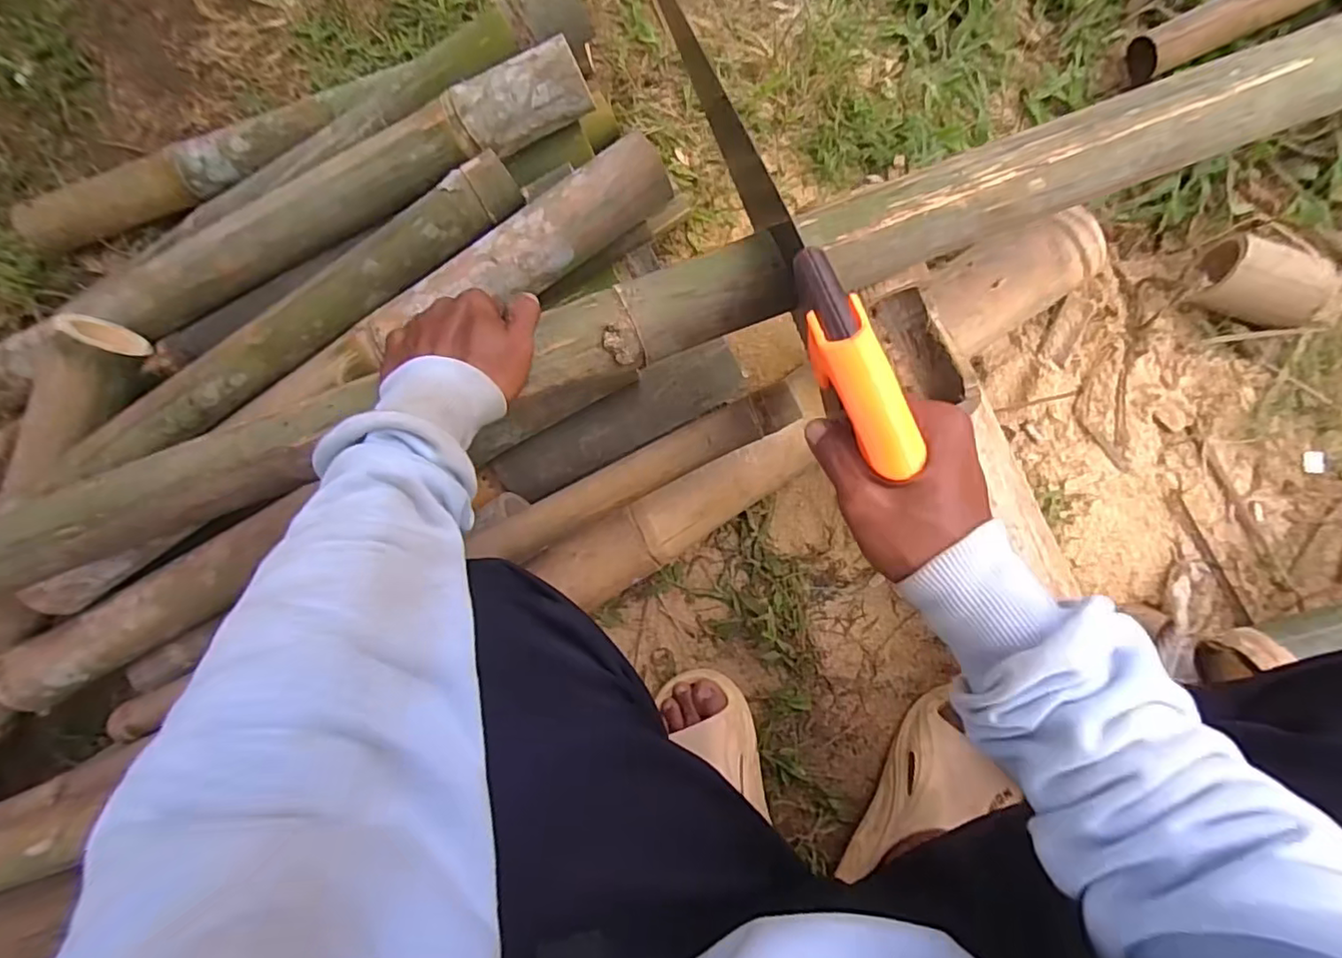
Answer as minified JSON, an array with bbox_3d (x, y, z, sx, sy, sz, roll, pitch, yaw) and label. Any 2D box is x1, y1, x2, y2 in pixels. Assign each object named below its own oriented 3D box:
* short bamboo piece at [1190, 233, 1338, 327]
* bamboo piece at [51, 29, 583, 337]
[{"bbox_3d":[0.552,-0.176,0.575,0.107,0.054,0.067,31,89,10],"label":"short bamboo piece"},{"bbox_3d":[-0.316,-0.262,0.572,0.517,0.057,0.060,-23,81,5],"label":"bamboo piece"}]

